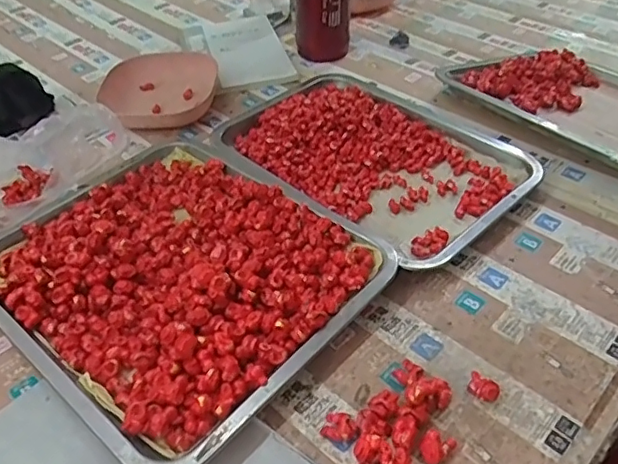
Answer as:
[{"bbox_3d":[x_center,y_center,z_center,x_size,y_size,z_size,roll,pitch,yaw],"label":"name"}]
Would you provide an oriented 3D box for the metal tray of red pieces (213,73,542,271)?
[{"bbox_3d":[0.060,-0.093,0.597,0.212,0.034,0.327,-34,52,-30],"label":"metal tray of red pieces"}]

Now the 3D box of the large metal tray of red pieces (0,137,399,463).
[{"bbox_3d":[-0.117,0.025,0.474,0.306,0.034,0.257,30,52,30],"label":"large metal tray of red pieces"}]

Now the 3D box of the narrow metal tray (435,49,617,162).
[{"bbox_3d":[0.345,-0.143,0.656,0.269,0.033,0.291,-19,43,-30],"label":"narrow metal tray"}]

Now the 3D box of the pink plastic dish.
[{"bbox_3d":[-0.186,-0.179,0.695,0.142,0.029,0.157,-11,44,-10],"label":"pink plastic dish"}]

